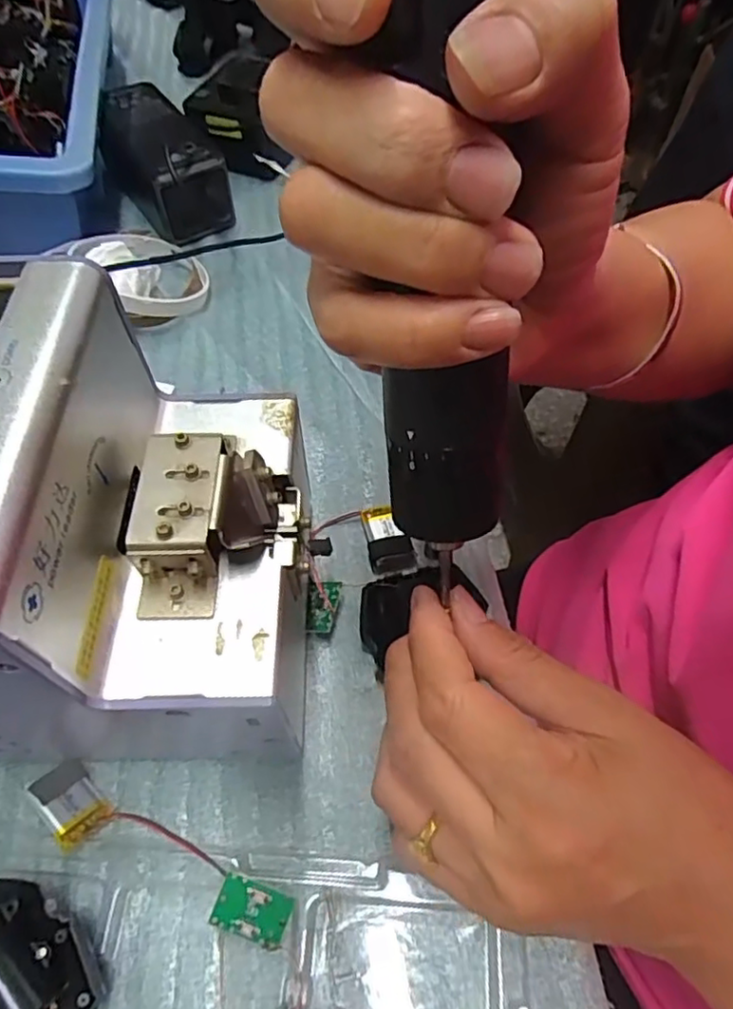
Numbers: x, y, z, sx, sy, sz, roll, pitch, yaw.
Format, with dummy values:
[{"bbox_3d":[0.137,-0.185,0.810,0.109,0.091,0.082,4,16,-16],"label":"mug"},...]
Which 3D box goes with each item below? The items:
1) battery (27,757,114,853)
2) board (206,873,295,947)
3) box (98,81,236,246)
[{"bbox_3d":[-0.113,0.114,0.240,0.031,0.004,0.020,40,39,22],"label":"battery"},{"bbox_3d":[-0.040,0.141,0.217,0.026,0.004,0.017,23,74,1],"label":"board"},{"bbox_3d":[-0.144,-0.238,0.438,0.060,0.050,0.137,-27,61,-16],"label":"box"}]

